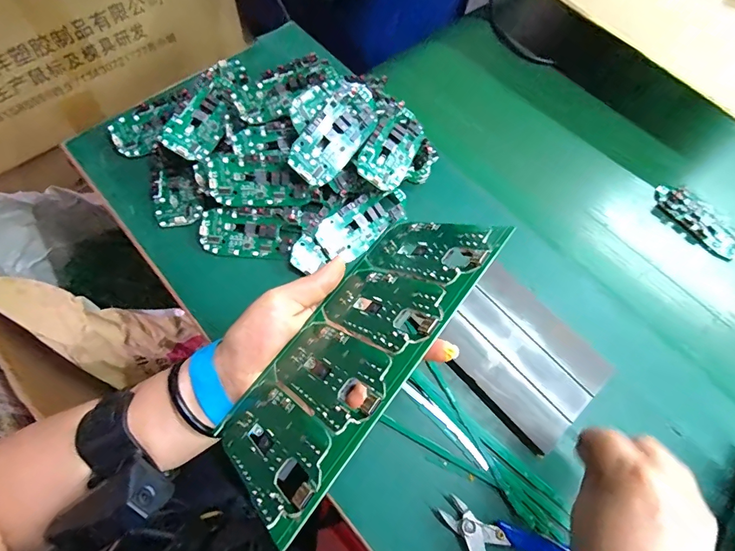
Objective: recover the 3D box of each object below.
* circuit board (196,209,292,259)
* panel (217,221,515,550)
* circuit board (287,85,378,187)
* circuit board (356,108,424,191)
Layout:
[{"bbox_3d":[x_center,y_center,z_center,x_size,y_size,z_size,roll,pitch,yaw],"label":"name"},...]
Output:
[{"bbox_3d":[-0.111,-0.039,0.374,0.083,0.010,0.041,4,73,2],"label":"circuit board"},{"bbox_3d":[-0.007,0.037,0.236,0.186,0.104,0.004,-50,122,-18],"label":"panel"},{"bbox_3d":[-0.028,-0.126,0.365,0.046,0.005,0.097,40,82,-21],"label":"circuit board"},{"bbox_3d":[0.024,-0.120,0.386,0.048,0.007,0.092,37,67,-15],"label":"circuit board"}]

